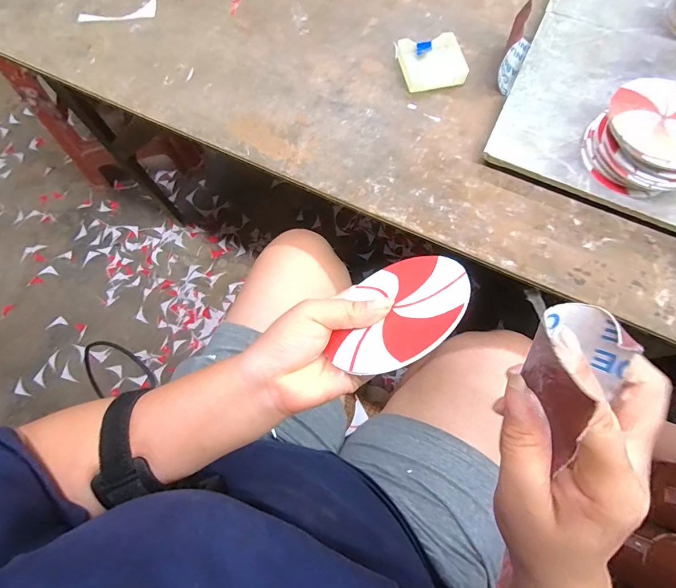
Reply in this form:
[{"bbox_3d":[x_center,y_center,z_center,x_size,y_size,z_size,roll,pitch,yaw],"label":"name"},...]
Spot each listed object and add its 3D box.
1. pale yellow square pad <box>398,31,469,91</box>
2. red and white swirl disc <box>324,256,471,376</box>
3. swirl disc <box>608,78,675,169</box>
[{"bbox_3d":[0.122,-0.300,0.486,0.081,0.014,0.075,-8,73,-1],"label":"pale yellow square pad"},{"bbox_3d":[0.038,0.009,0.242,0.091,0.004,0.097,-27,31,18],"label":"red and white swirl disc"},{"bbox_3d":[0.321,-0.168,0.368,0.100,0.009,0.095,0,72,0],"label":"swirl disc"}]

